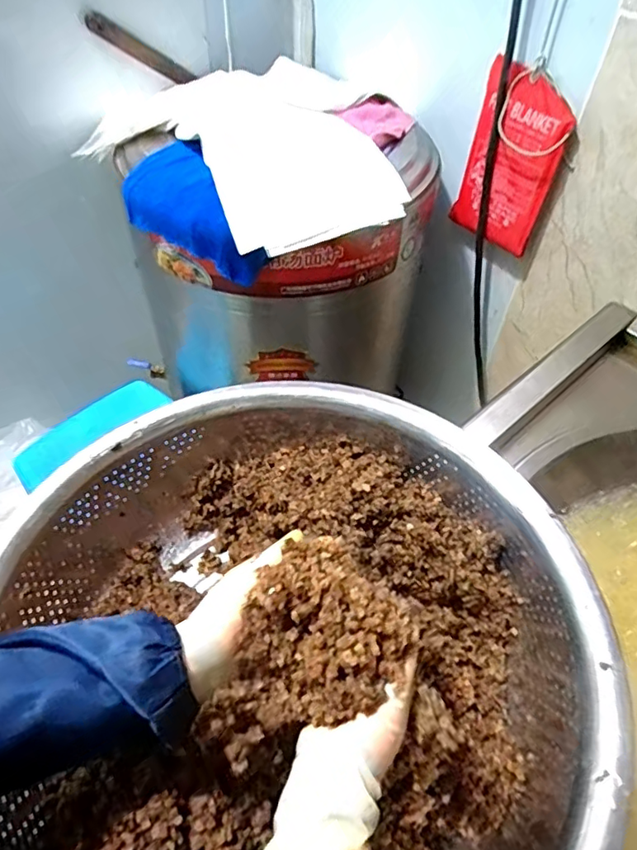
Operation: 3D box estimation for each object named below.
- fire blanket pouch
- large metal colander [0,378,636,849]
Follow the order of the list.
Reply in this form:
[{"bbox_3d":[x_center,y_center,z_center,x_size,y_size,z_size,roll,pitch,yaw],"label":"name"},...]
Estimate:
[{"bbox_3d":[0.356,-0.486,1.014,0.048,0.292,0.179,-29,57,-24],"label":"fire blanket pouch"},{"bbox_3d":[-0.023,0.202,0.534,0.537,0.162,0.505,12,51,8],"label":"large metal colander"}]

